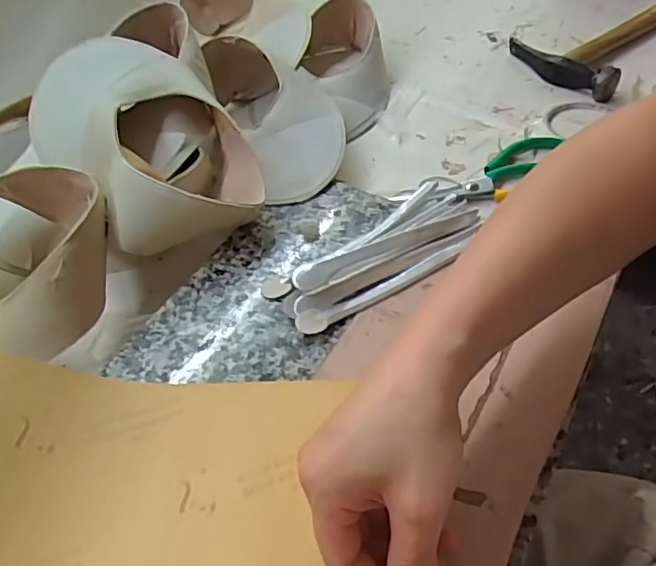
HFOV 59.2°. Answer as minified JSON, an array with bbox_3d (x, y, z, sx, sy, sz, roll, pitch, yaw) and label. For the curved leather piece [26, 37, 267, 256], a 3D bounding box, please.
[{"bbox_3d":[-0.144,-0.105,0.456,0.138,0.103,0.175,-24,52,-17],"label":"curved leather piece"}]

